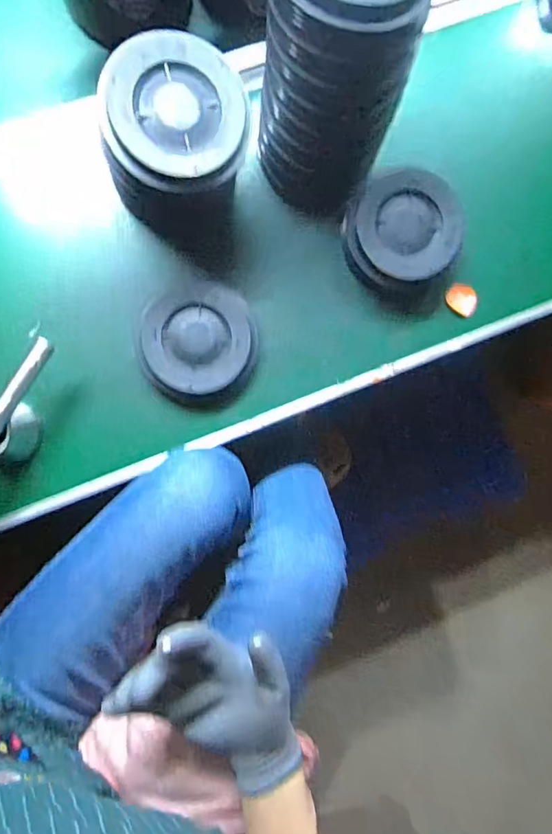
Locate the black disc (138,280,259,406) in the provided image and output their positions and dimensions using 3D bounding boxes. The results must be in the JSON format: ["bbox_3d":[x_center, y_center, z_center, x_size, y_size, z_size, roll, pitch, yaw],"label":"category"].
[{"bbox_3d":[-0.079,-0.076,0.513,0.115,0.037,0.122,0,91,-5],"label":"black disc"}]

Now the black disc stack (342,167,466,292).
[{"bbox_3d":[0.129,-0.189,0.513,0.116,0.056,0.116,-10,92,-5],"label":"black disc stack"}]

